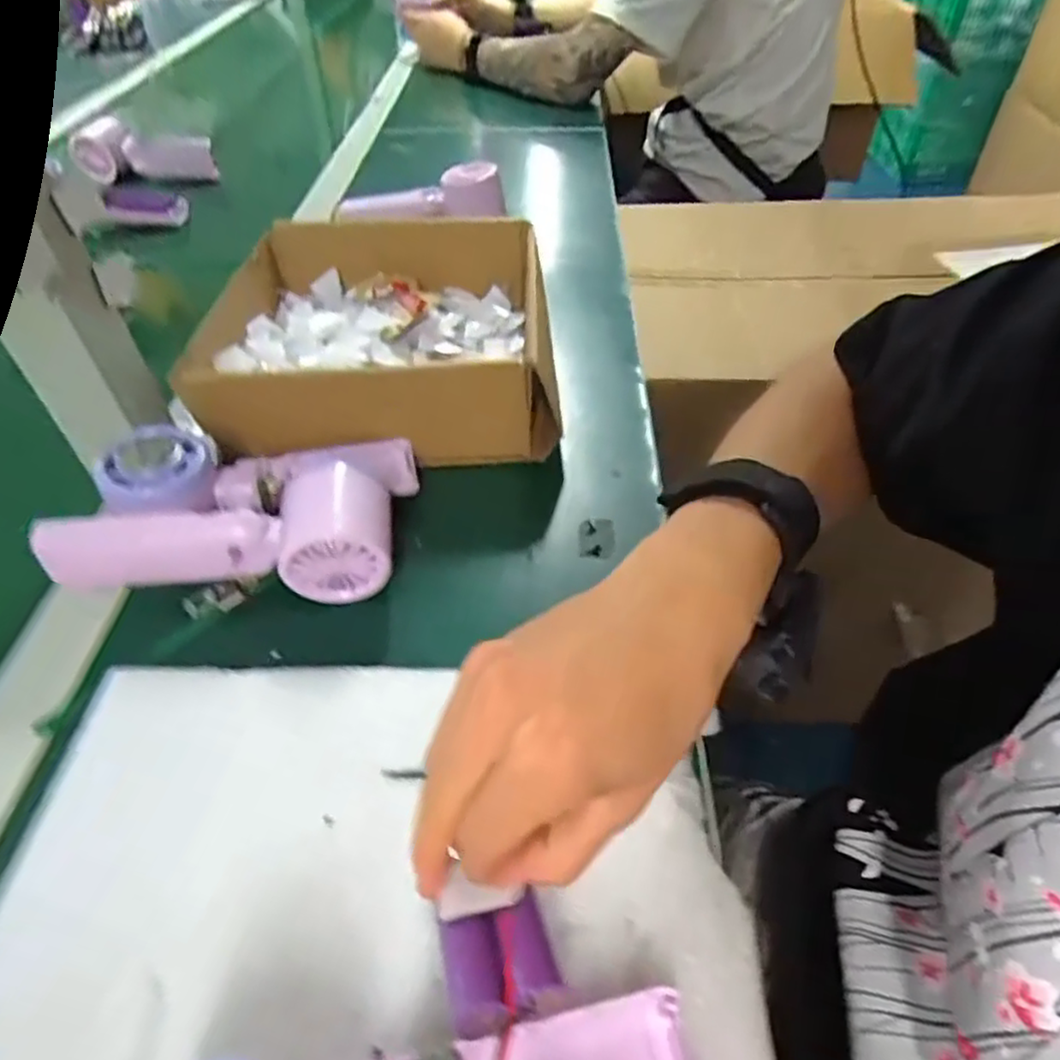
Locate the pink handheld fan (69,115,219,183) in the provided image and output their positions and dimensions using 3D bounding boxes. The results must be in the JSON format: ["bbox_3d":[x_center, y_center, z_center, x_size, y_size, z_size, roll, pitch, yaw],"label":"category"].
[{"bbox_3d":[-0.448,-0.433,0.788,0.167,0.052,0.051,11,51,11],"label":"pink handheld fan"}]

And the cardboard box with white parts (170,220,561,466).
[{"bbox_3d":[-0.101,-0.136,0.480,0.217,0.076,0.212,-5,47,-4],"label":"cardboard box with white parts"}]

